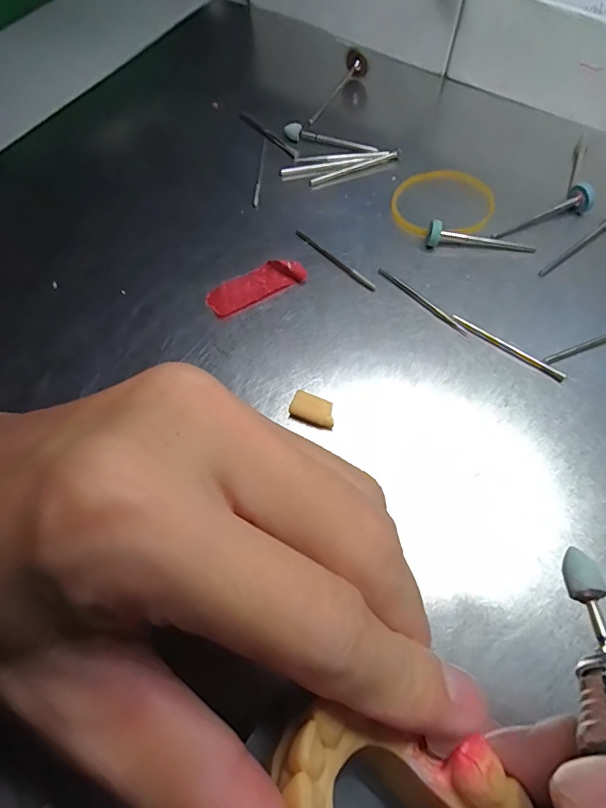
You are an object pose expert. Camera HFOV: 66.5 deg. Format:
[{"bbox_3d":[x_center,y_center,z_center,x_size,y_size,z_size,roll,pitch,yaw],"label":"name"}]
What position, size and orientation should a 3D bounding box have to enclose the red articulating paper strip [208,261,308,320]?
[{"bbox_3d":[-0.019,-0.046,0.177,0.038,0.006,0.014,-27,66,-12],"label":"red articulating paper strip"}]

